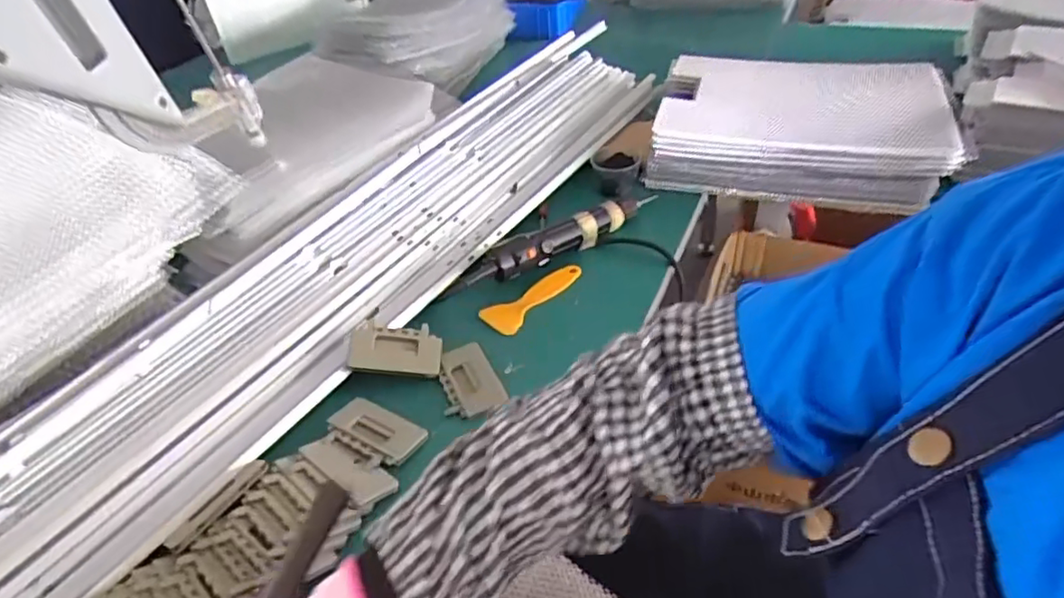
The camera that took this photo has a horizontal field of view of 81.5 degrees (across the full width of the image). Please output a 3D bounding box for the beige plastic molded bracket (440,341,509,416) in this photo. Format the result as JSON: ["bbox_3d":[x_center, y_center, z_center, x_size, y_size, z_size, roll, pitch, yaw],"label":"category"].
[{"bbox_3d":[-0.061,0.079,0.600,0.053,0.014,0.084,-18,41,-13],"label":"beige plastic molded bracket"}]

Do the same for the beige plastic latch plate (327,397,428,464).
[{"bbox_3d":[-0.140,0.116,0.559,0.084,0.005,0.041,23,48,19],"label":"beige plastic latch plate"}]

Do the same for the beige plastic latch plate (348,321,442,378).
[{"bbox_3d":[-0.135,0.049,0.615,0.087,0.009,0.056,8,61,-9],"label":"beige plastic latch plate"}]

